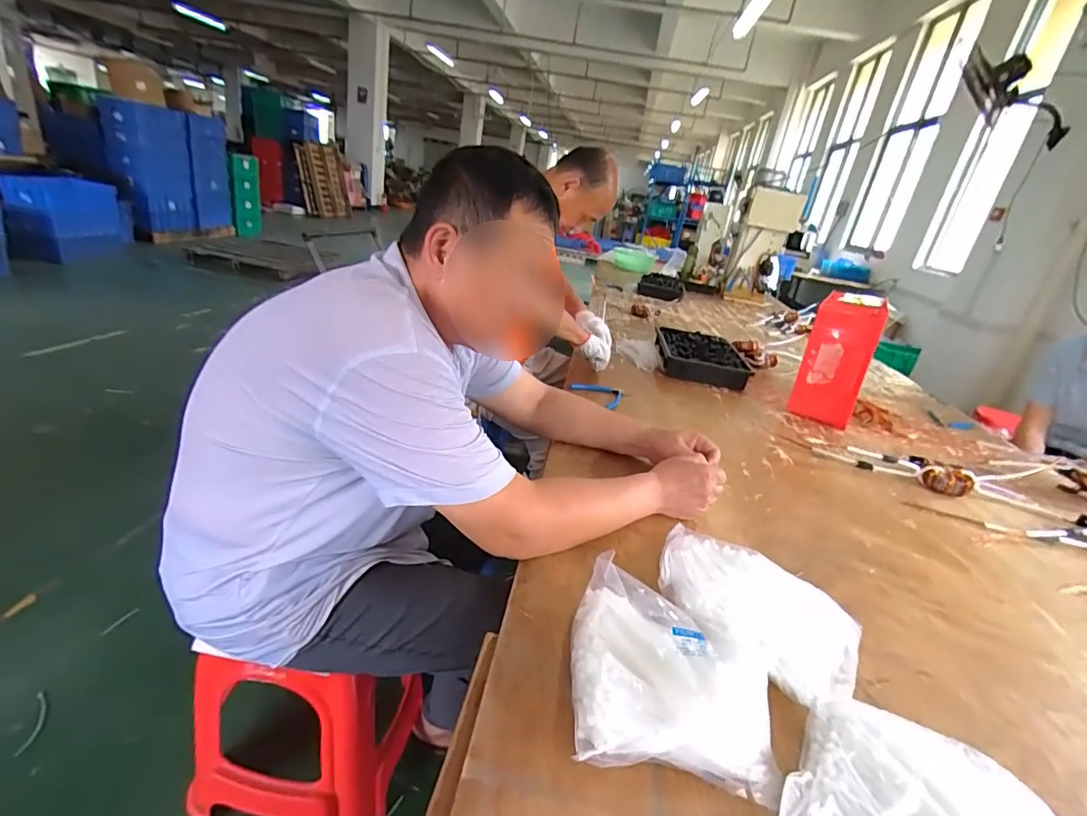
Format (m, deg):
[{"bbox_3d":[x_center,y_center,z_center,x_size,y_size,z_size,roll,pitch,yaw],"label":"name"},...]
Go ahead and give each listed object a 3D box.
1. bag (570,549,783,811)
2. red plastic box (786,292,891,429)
[{"bbox_3d":[0.118,0.243,0.499,0.177,0.056,0.199,7,21,0],"label":"bag"},{"bbox_3d":[0.731,-0.125,1.287,0.140,0.287,0.190,20,26,24],"label":"red plastic box"}]

